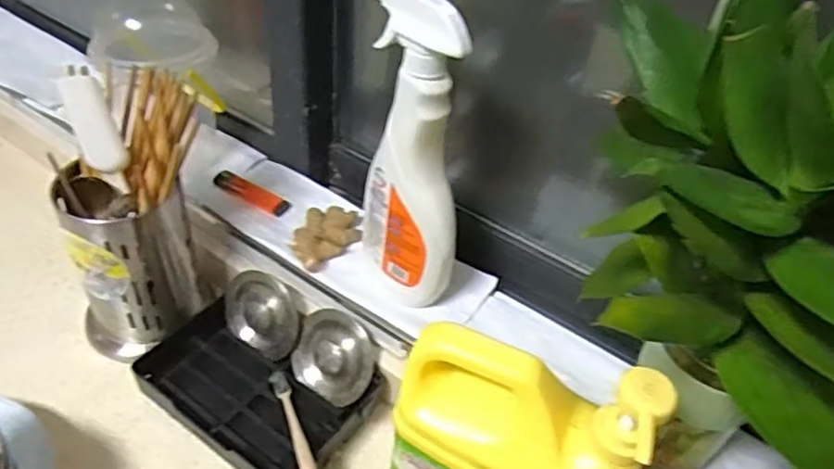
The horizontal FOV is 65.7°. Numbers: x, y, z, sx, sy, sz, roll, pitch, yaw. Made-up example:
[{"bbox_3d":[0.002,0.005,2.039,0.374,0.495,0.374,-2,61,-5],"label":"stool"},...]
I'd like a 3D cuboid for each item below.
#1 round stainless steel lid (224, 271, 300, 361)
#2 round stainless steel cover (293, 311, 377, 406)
[{"bbox_3d":[-0.142,0.072,0.593,0.081,0.066,0.014,31,10,15],"label":"round stainless steel lid"},{"bbox_3d":[-0.072,0.109,0.571,0.078,0.073,0.010,32,6,23],"label":"round stainless steel cover"}]

